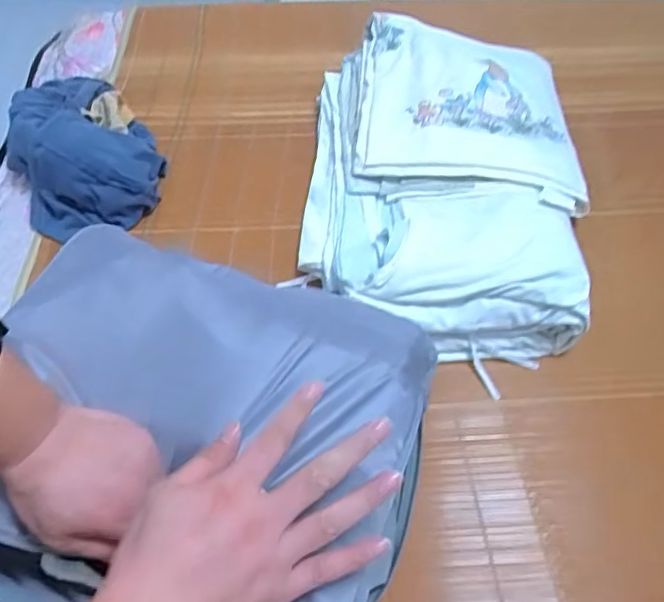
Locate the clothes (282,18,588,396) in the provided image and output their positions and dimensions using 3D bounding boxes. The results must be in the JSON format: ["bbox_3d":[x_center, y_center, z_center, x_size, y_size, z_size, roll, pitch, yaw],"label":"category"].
[{"bbox_3d":[0.140,-0.162,0.733,0.339,0.116,0.467,9,57,6],"label":"clothes"}]

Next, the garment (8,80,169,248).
[{"bbox_3d":[-0.345,-0.209,0.778,0.180,0.095,0.248,-25,60,-16],"label":"garment"}]

